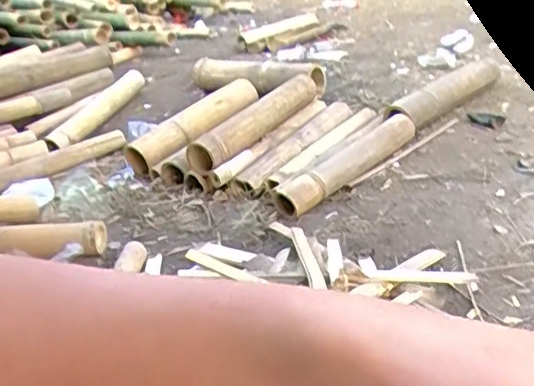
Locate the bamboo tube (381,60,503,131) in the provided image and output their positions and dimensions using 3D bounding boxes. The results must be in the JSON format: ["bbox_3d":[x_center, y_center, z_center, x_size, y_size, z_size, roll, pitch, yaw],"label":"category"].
[{"bbox_3d":[0.542,-0.301,1.743,0.499,0.111,0.112,-26,34,-35],"label":"bamboo tube"}]

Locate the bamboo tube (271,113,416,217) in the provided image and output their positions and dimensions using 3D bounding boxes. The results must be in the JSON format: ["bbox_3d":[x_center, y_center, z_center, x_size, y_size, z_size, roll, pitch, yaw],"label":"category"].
[{"bbox_3d":[0.214,-0.089,1.444,0.087,0.068,0.496,22,36,40],"label":"bamboo tube"}]

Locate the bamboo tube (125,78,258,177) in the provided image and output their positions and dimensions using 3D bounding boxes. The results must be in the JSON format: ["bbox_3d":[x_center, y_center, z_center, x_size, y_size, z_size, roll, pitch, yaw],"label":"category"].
[{"bbox_3d":[-0.230,-0.240,1.876,0.532,0.110,0.105,-35,38,-21],"label":"bamboo tube"}]

